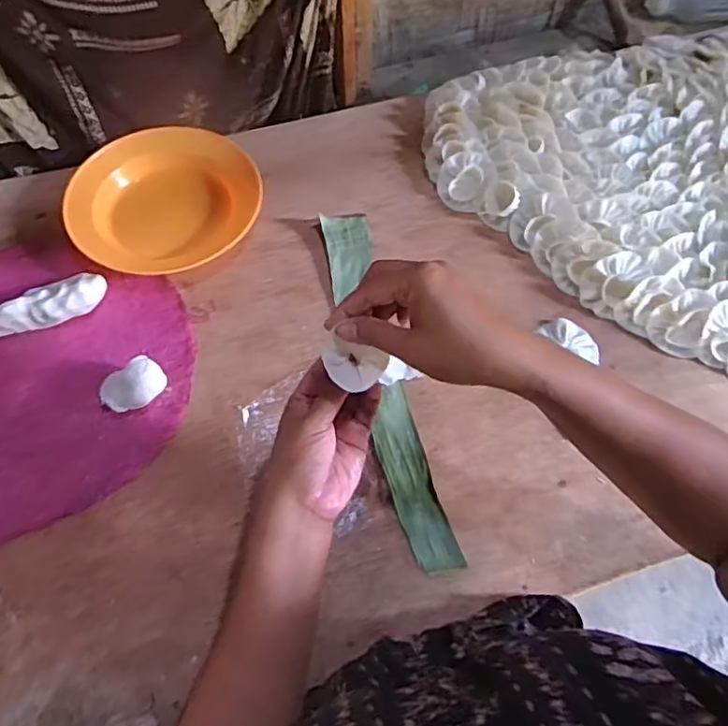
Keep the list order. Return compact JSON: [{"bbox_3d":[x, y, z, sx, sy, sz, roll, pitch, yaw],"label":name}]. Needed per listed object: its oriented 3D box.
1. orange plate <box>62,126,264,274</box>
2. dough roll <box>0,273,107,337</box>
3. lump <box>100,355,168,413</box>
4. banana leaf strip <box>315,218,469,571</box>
[{"bbox_3d":[-0.233,-0.196,0.705,0.212,0.045,0.176,-16,66,-6],"label":"orange plate"},{"bbox_3d":[-0.334,-0.060,0.629,0.120,0.028,0.038,-27,67,-11],"label":"dough roll"},{"bbox_3d":[-0.227,0.026,0.595,0.063,0.036,0.044,-28,67,-11],"label":"lump"},{"bbox_3d":[0.020,0.010,0.629,0.053,0.009,0.409,-11,66,-7],"label":"banana leaf strip"}]

